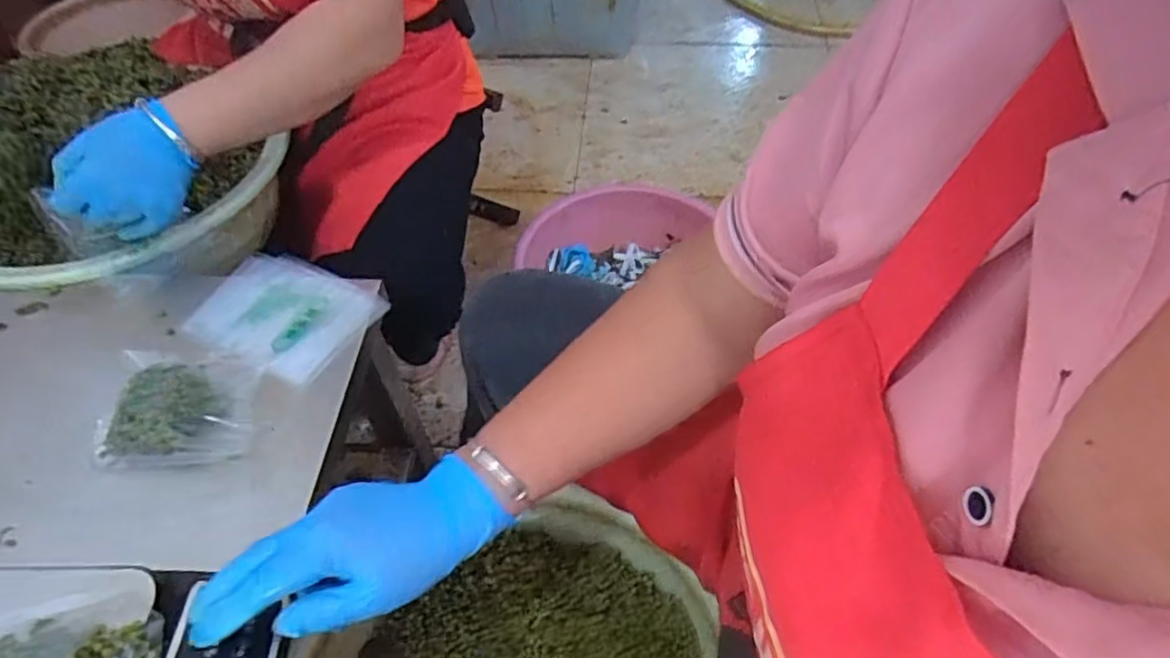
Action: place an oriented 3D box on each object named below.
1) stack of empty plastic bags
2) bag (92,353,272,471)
[{"bbox_3d":[-0.267,-0.016,0.598,0.157,0.011,0.113,20,54,17],"label":"stack of empty plastic bags"},{"bbox_3d":[-0.317,0.060,0.521,0.118,0.031,0.091,-1,51,1],"label":"bag"}]

